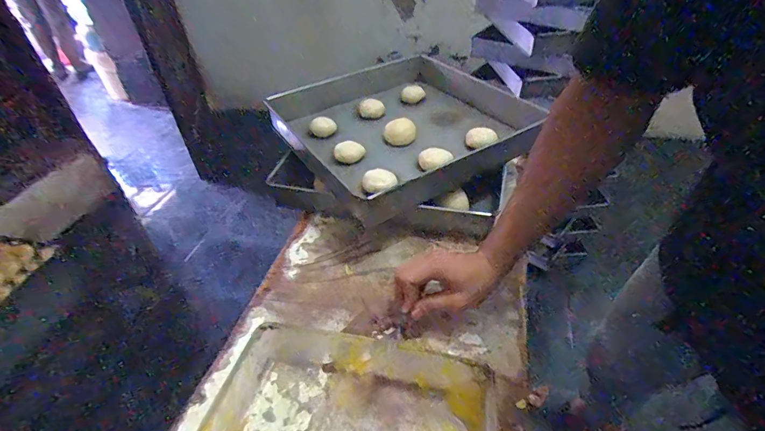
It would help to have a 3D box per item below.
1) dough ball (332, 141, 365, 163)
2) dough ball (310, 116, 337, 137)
[{"bbox_3d":[-0.065,-0.121,0.757,0.064,0.032,0.049,-24,45,-21],"label":"dough ball"},{"bbox_3d":[-0.126,-0.191,0.834,0.053,0.026,0.056,-2,42,2],"label":"dough ball"}]

